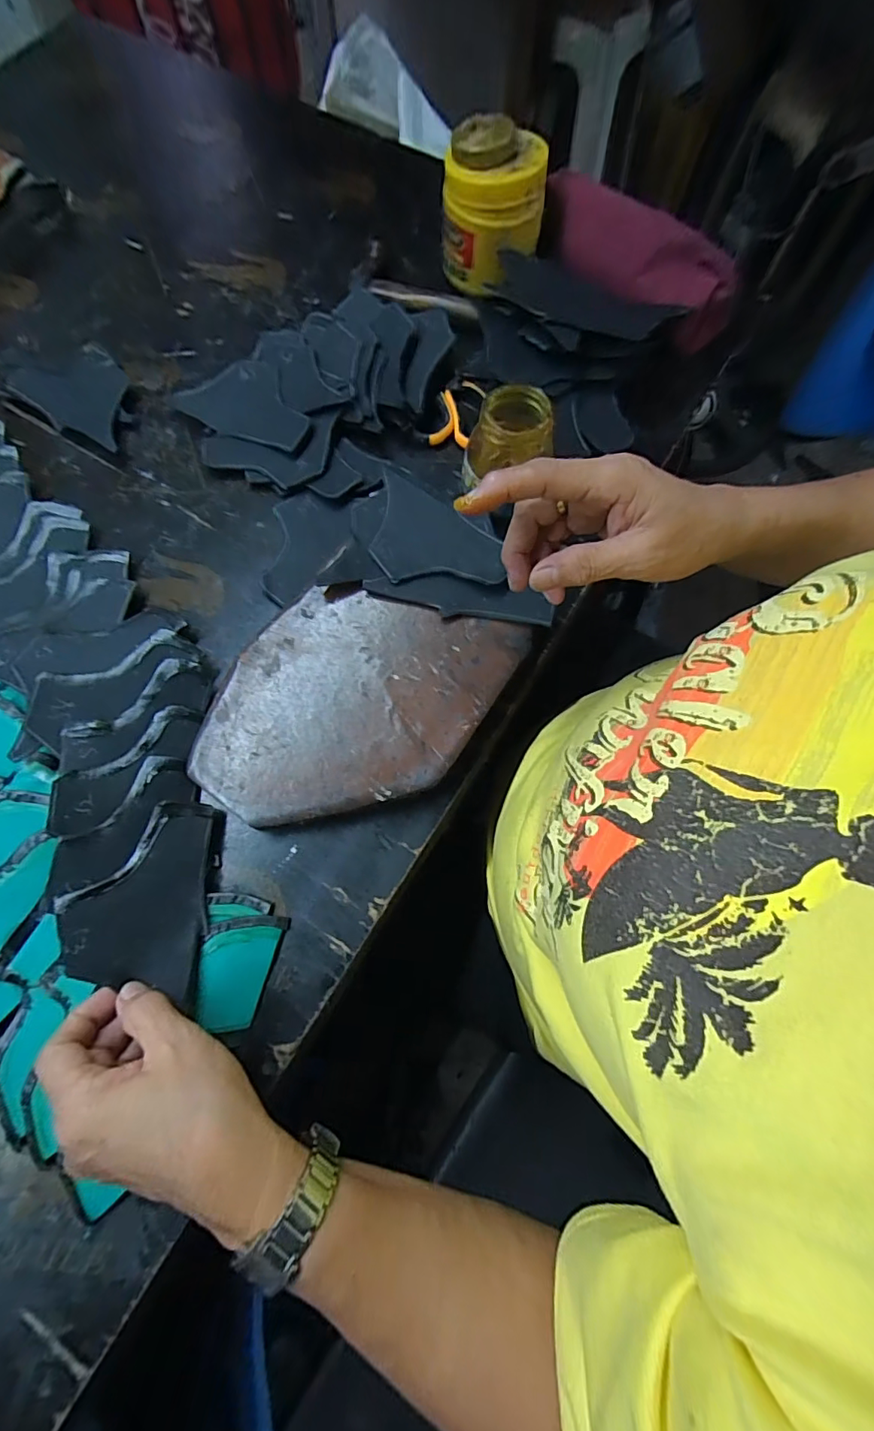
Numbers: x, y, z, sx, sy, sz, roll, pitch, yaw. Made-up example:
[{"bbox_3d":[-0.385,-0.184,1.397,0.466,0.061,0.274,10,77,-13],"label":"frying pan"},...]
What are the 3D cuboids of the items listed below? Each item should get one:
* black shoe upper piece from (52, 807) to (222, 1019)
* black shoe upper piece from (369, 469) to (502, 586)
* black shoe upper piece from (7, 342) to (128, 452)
[{"bbox_3d":[-0.182,0.110,0.310,0.077,0.005,0.115,12,61,-27],"label":"black shoe upper piece"},{"bbox_3d":[0.002,-0.151,0.403,0.100,0.006,0.099,2,72,9],"label":"black shoe upper piece"},{"bbox_3d":[-0.335,-0.313,0.485,0.133,0.015,0.085,35,74,12],"label":"black shoe upper piece"}]

